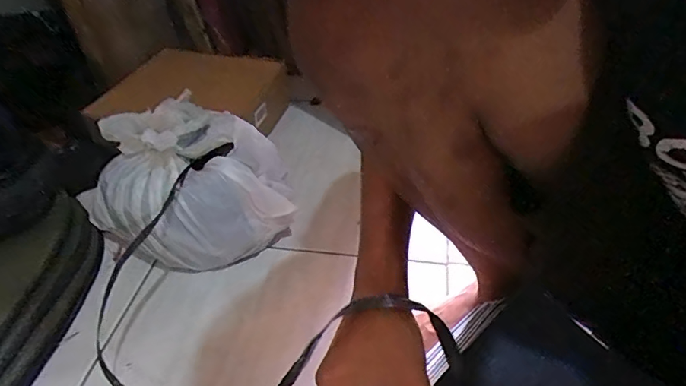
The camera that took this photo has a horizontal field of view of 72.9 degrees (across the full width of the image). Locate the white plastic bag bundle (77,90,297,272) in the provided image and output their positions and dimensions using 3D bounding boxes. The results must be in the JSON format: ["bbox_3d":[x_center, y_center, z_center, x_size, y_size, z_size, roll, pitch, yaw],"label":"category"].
[{"bbox_3d":[-0.198,0.003,0.604,0.213,0.196,0.172,-32,49,-28],"label":"white plastic bag bundle"}]

